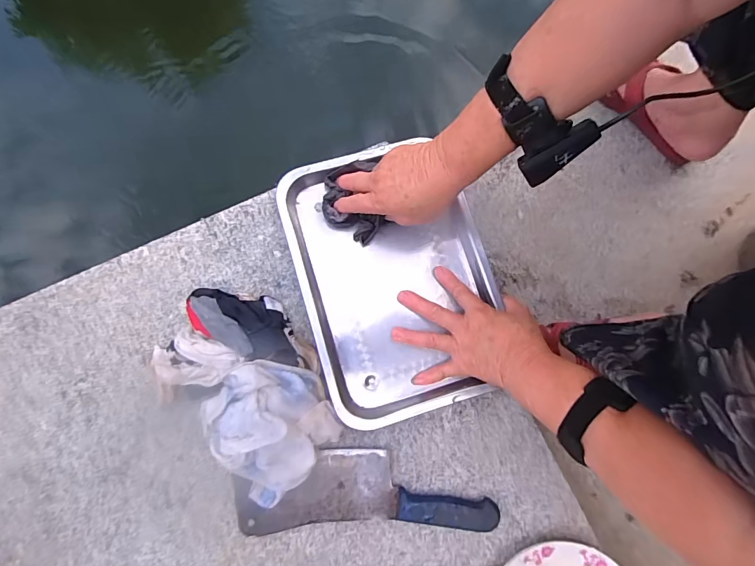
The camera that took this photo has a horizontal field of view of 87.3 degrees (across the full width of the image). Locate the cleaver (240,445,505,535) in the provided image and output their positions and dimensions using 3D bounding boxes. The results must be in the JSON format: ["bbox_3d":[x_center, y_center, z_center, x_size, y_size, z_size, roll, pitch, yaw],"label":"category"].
[{"bbox_3d":[-0.015,0.226,0.430,0.280,0.023,0.084,-1,82,-2],"label":"cleaver"}]

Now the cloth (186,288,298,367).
[{"bbox_3d":[-0.145,0.047,0.436,0.123,0.054,0.071,6,82,-1],"label":"cloth"}]

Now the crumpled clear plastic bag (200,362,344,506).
[{"bbox_3d":[-0.111,0.148,0.415,0.125,0.080,0.123,-40,85,-7],"label":"crumpled clear plastic bag"}]

